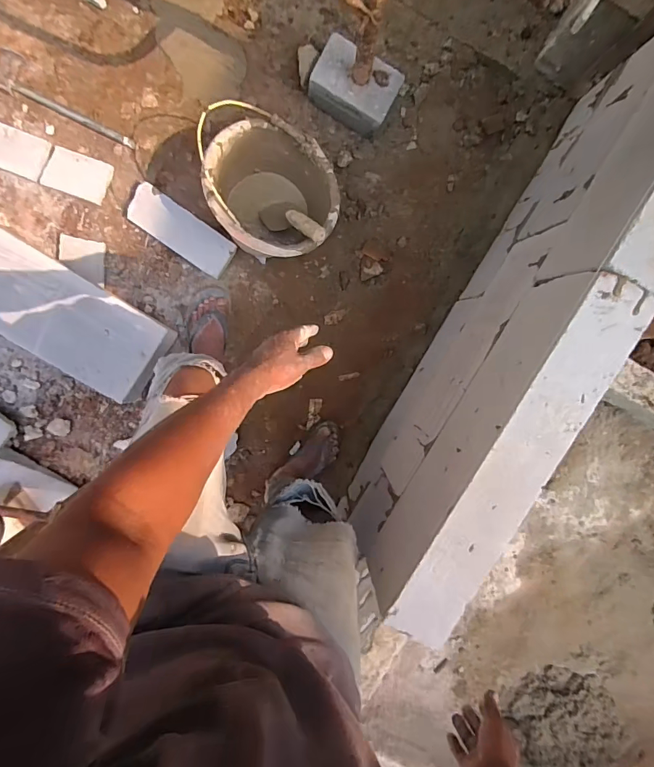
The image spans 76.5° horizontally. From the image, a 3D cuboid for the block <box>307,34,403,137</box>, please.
[{"bbox_3d":[0.072,-0.759,1.070,0.214,0.108,0.137,26,95,-4],"label":"block"}]

